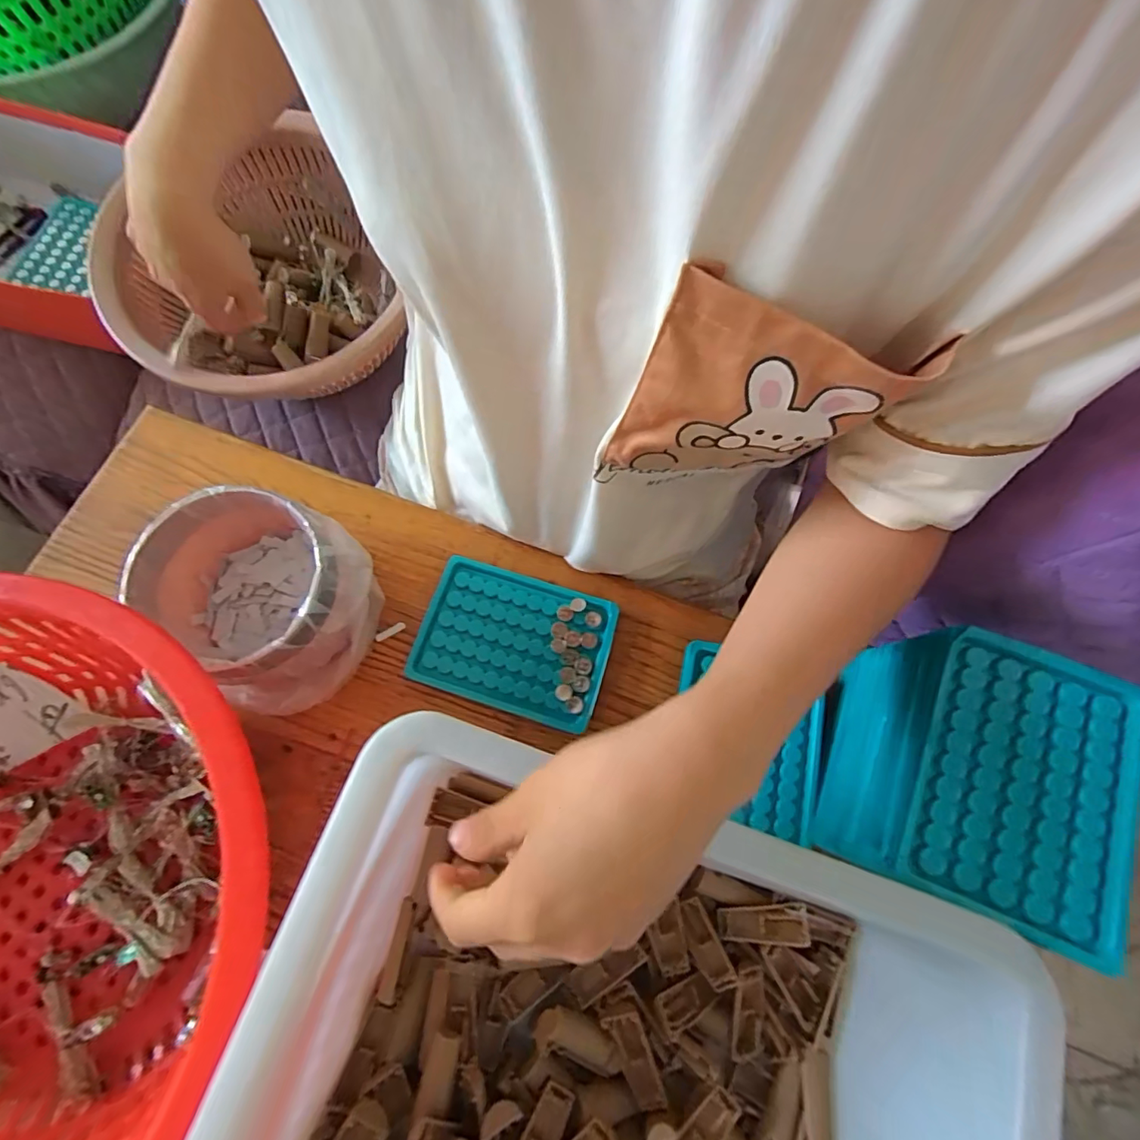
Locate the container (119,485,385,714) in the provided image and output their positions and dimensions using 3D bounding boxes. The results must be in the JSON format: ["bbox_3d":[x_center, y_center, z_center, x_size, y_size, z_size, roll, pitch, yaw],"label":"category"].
[{"bbox_3d":[-0.196,0.017,0.345,0.129,0.082,0.120,40,76,11],"label":"container"}]

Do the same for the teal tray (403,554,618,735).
[{"bbox_3d":[-0.040,0.051,0.378,0.132,0.014,0.097,17,73,5],"label":"teal tray"}]

